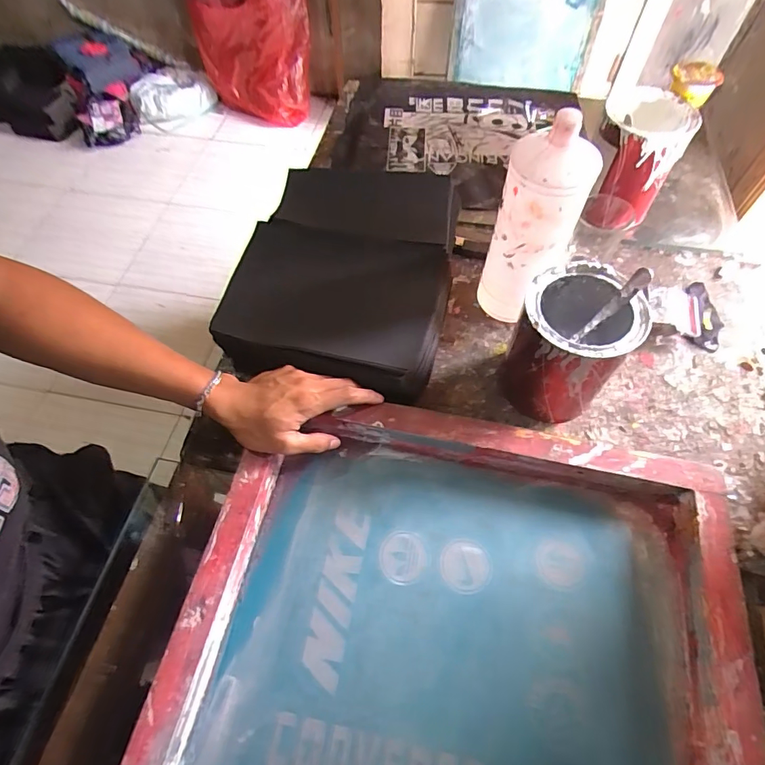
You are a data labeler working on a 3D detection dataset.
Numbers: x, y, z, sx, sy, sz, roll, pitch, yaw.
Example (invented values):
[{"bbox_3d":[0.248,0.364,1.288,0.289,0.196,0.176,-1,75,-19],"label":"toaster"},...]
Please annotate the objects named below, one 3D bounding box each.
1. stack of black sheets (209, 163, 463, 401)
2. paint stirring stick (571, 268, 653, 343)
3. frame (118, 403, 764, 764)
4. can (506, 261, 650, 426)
[{"bbox_3d":[-0.039,-0.151,0.561,0.239,0.051,0.324,12,60,7],"label":"stack of black sheets"},{"bbox_3d":[0.223,-0.073,0.444,0.015,0.100,0.012,-1,57,-26],"label":"paint stirring stick"},{"bbox_3d":[0.041,0.293,0.341,0.456,0.046,0.559,10,61,7],"label":"frame"},{"bbox_3d":[0.191,-0.034,0.474,0.110,0.140,0.104,-1,60,1],"label":"can"}]

